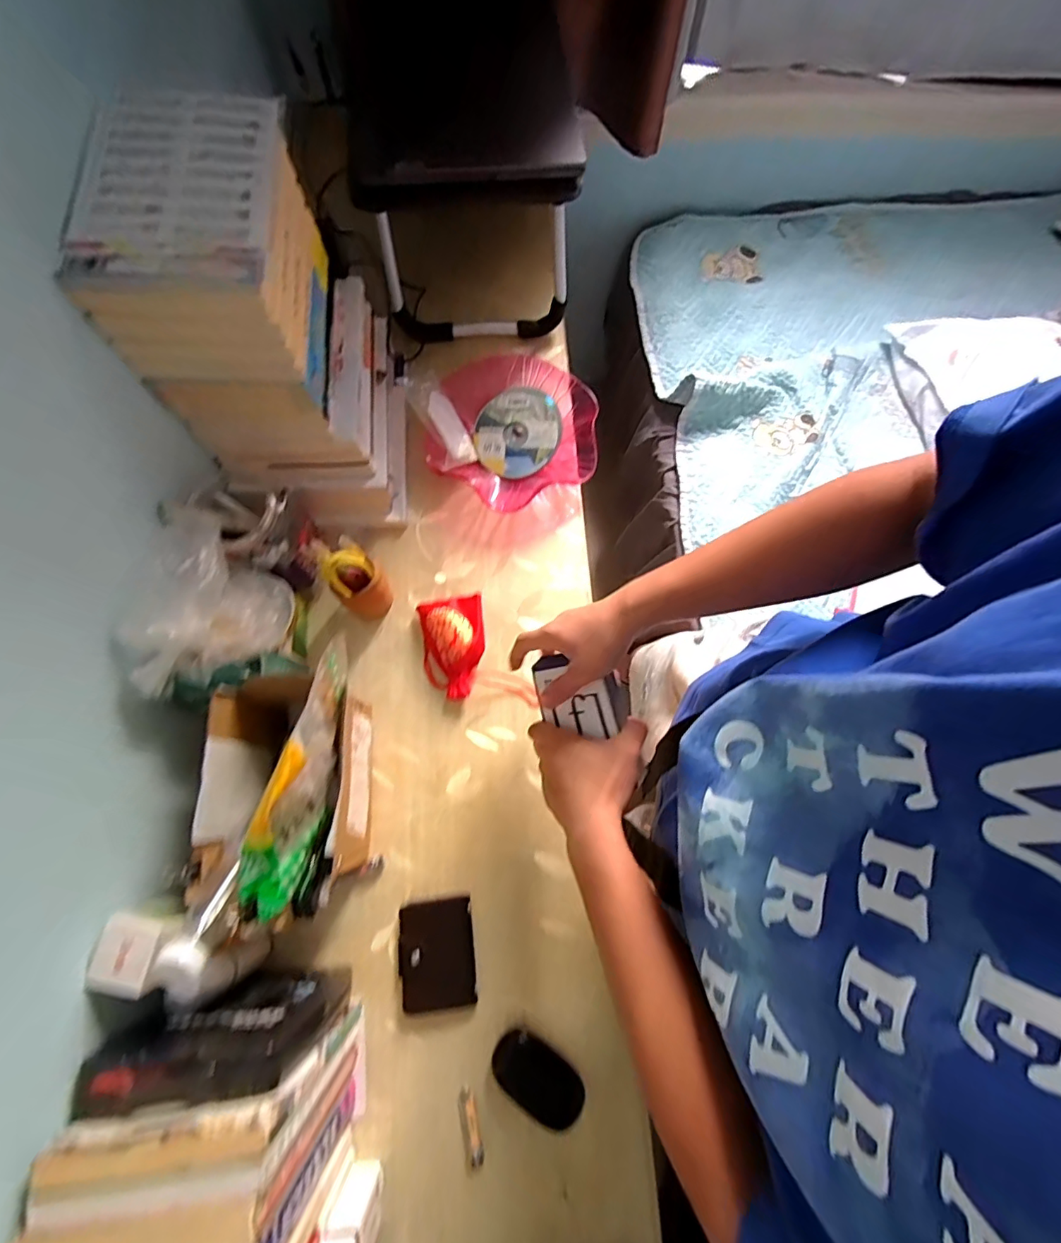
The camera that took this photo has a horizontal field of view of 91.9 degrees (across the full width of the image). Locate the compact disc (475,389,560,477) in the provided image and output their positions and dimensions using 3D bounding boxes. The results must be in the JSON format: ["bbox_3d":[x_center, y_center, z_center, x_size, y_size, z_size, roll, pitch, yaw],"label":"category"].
[{"bbox_3d":[-0.018,-0.260,0.708,0.114,0.012,0.117,0,89,7],"label":"compact disc"}]

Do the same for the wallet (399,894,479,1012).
[{"bbox_3d":[-0.099,0.350,0.540,0.075,0.008,0.100,-5,73,-3],"label":"wallet"}]

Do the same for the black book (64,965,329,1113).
[{"bbox_3d":[-0.255,0.348,0.451,0.142,0.183,0.043,-9,73,-4],"label":"black book"}]

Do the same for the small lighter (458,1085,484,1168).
[{"bbox_3d":[-0.059,0.492,0.501,0.016,0.012,0.058,-17,73,-5],"label":"small lighter"}]

